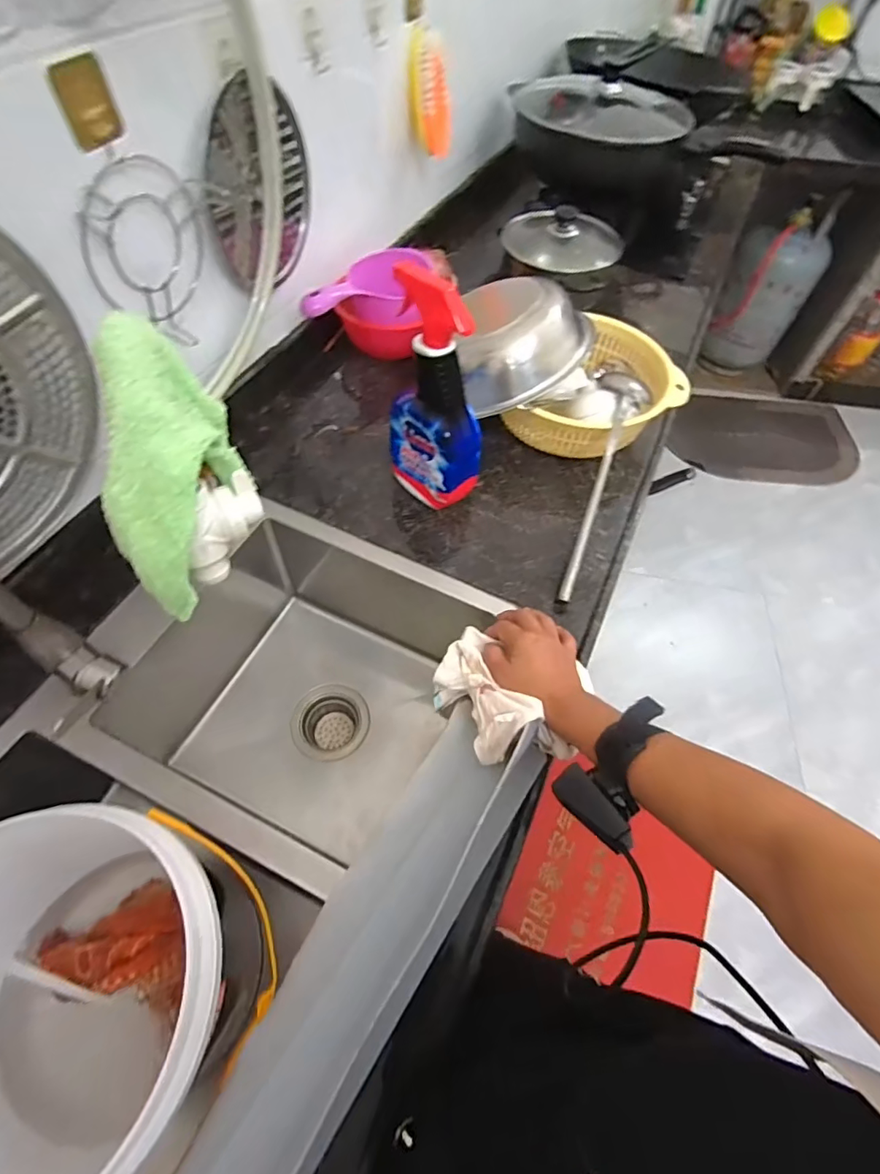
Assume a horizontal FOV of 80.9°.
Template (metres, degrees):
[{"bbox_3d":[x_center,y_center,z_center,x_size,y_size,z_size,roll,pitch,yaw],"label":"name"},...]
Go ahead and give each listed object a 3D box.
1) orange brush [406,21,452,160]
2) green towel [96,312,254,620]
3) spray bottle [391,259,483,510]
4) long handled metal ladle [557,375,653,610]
[{"bbox_3d":[-0.019,-0.816,0.859,0.056,0.160,0.049,-37,46,-24],"label":"orange brush"},{"bbox_3d":[-0.206,-0.090,0.412,0.074,0.107,0.217,-1,91,-5],"label":"green towel"},{"bbox_3d":[-0.002,-0.216,0.602,0.070,0.262,0.109,-28,63,-19],"label":"spray bottle"},{"bbox_3d":[0.200,-0.131,0.660,0.068,0.035,0.327,19,76,8],"label":"long handled metal ladle"}]

